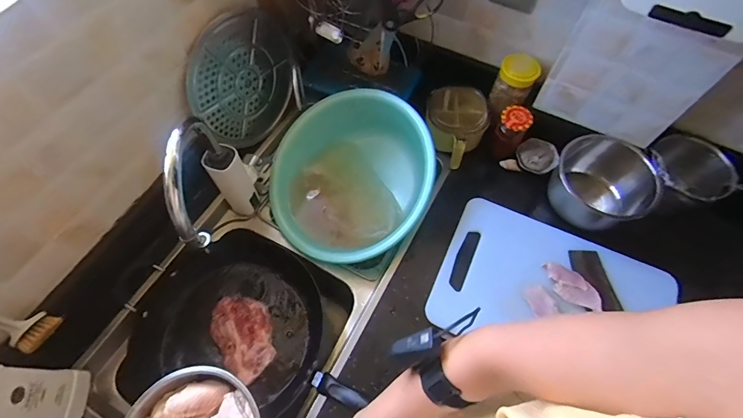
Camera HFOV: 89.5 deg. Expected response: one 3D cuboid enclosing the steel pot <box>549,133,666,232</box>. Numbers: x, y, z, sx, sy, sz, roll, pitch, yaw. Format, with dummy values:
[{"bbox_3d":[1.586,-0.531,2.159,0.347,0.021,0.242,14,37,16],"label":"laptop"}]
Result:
[{"bbox_3d":[0.472,-0.048,0.794,0.175,0.136,0.180,0,63,0],"label":"steel pot"}]

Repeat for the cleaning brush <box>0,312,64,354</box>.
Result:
[{"bbox_3d":[-0.530,0.145,0.495,0.046,0.225,0.056,11,64,6],"label":"cleaning brush"}]

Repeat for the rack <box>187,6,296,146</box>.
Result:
[{"bbox_3d":[-0.261,-0.277,0.804,0.015,0.264,0.271,23,71,23],"label":"rack"}]

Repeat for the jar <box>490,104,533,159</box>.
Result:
[{"bbox_3d":[0.305,-0.170,0.828,0.062,0.092,0.072,27,66,13],"label":"jar"}]

